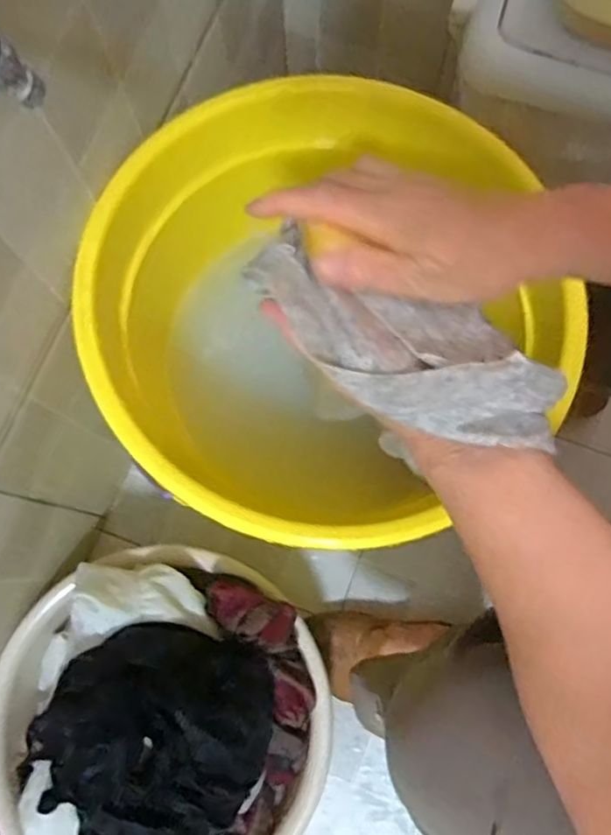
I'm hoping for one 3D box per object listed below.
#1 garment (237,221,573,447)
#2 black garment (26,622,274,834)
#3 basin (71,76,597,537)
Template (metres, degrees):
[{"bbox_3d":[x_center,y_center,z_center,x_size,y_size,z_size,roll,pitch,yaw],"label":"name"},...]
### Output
[{"bbox_3d":[0.044,-0.041,0.316,0.169,0.033,0.072,32,79,17],"label":"garment"},{"bbox_3d":[-0.127,0.258,0.514,0.177,0.077,0.177,0,77,1],"label":"black garment"},{"bbox_3d":[0.021,-0.075,0.539,0.338,0.173,0.363,0,77,1],"label":"basin"}]

